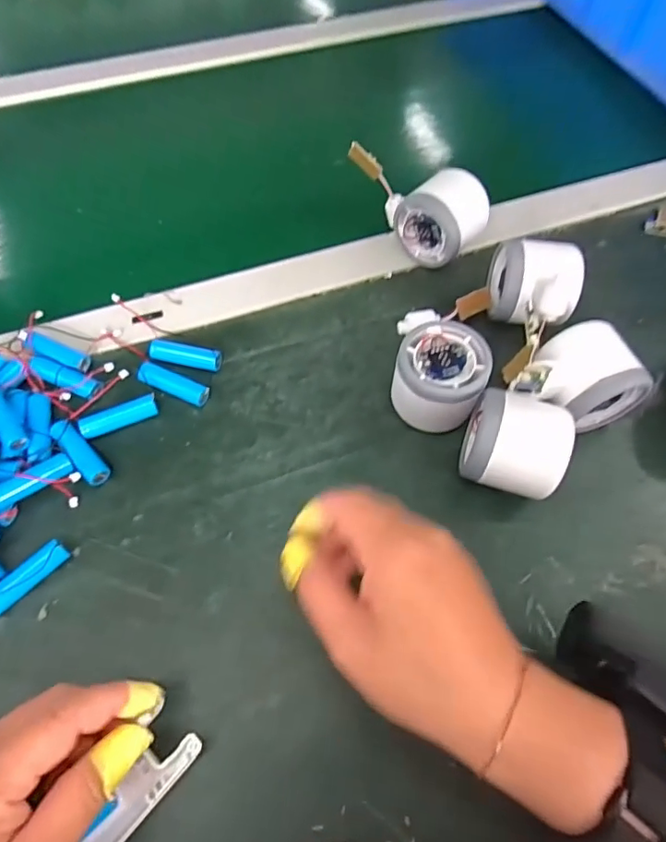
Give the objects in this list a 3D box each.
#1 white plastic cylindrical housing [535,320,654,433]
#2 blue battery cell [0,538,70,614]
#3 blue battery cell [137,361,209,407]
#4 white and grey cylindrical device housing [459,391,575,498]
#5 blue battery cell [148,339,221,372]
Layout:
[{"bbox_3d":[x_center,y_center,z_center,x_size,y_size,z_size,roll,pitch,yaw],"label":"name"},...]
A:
[{"bbox_3d":[0.164,-0.027,0.351,0.069,0.052,0.056,-10,63,-7],"label":"white plastic cylindrical housing"},{"bbox_3d":[-0.179,0.091,0.303,0.051,0.015,0.014,-41,70,-20],"label":"blue battery cell"},{"bbox_3d":[-0.113,-0.026,0.368,0.050,0.014,0.015,22,63,10],"label":"blue battery cell"},{"bbox_3d":[0.109,0.019,0.324,0.059,0.055,0.063,12,62,5],"label":"white and grey cylindrical device housing"},{"bbox_3d":[-0.109,-0.048,0.380,0.053,0.014,0.020,12,62,5],"label":"blue battery cell"}]

